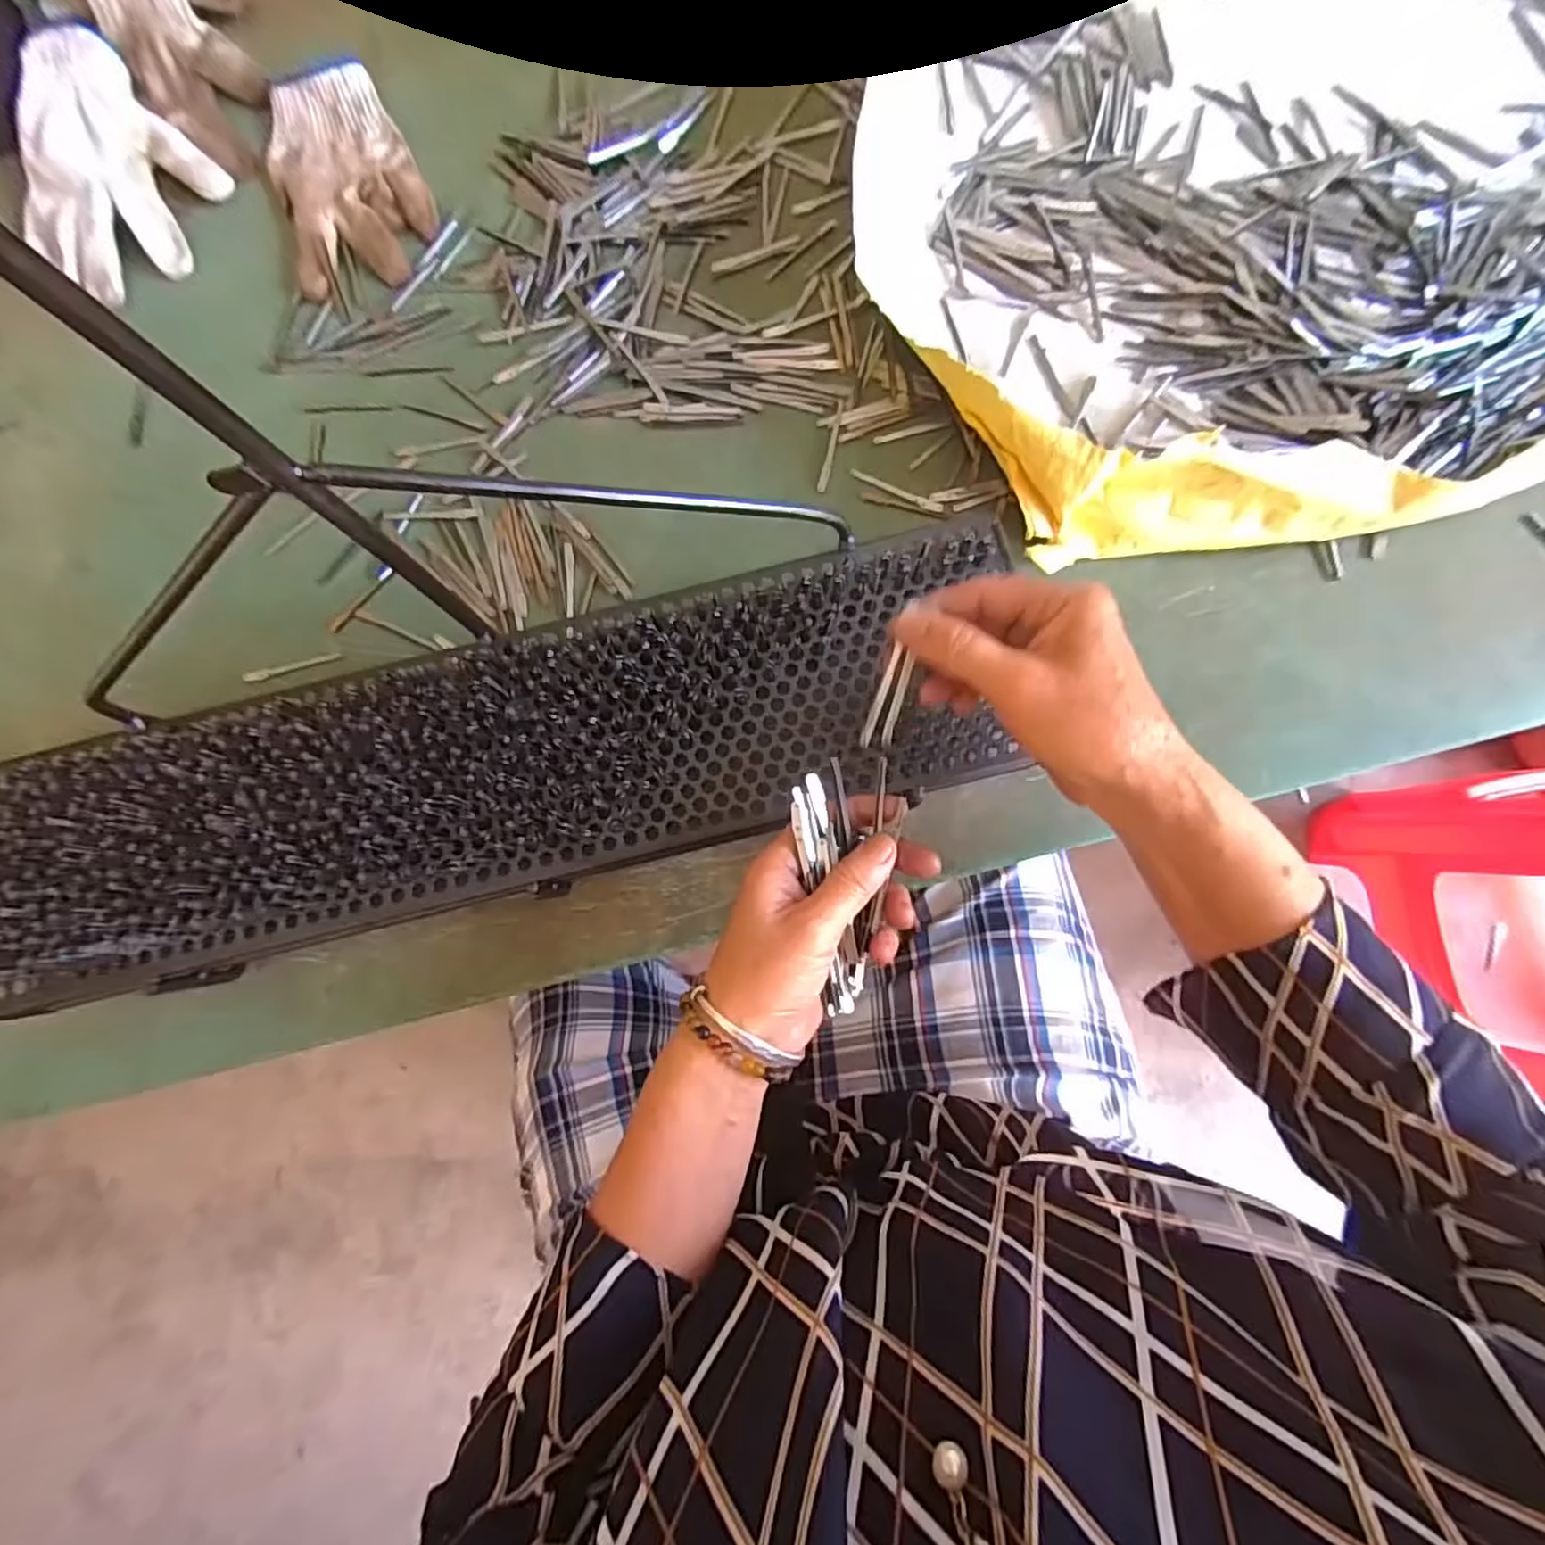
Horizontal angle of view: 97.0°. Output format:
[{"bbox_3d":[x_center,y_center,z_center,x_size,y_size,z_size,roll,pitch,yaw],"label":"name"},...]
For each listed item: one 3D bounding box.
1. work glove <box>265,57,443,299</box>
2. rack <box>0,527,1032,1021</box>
[{"bbox_3d":[-0.316,-0.440,0.506,0.107,0.024,0.160,-17,81,0],"label":"work glove"},{"bbox_3d":[-0.150,-0.005,0.381,0.556,0.053,0.143,-14,81,0],"label":"rack"}]

